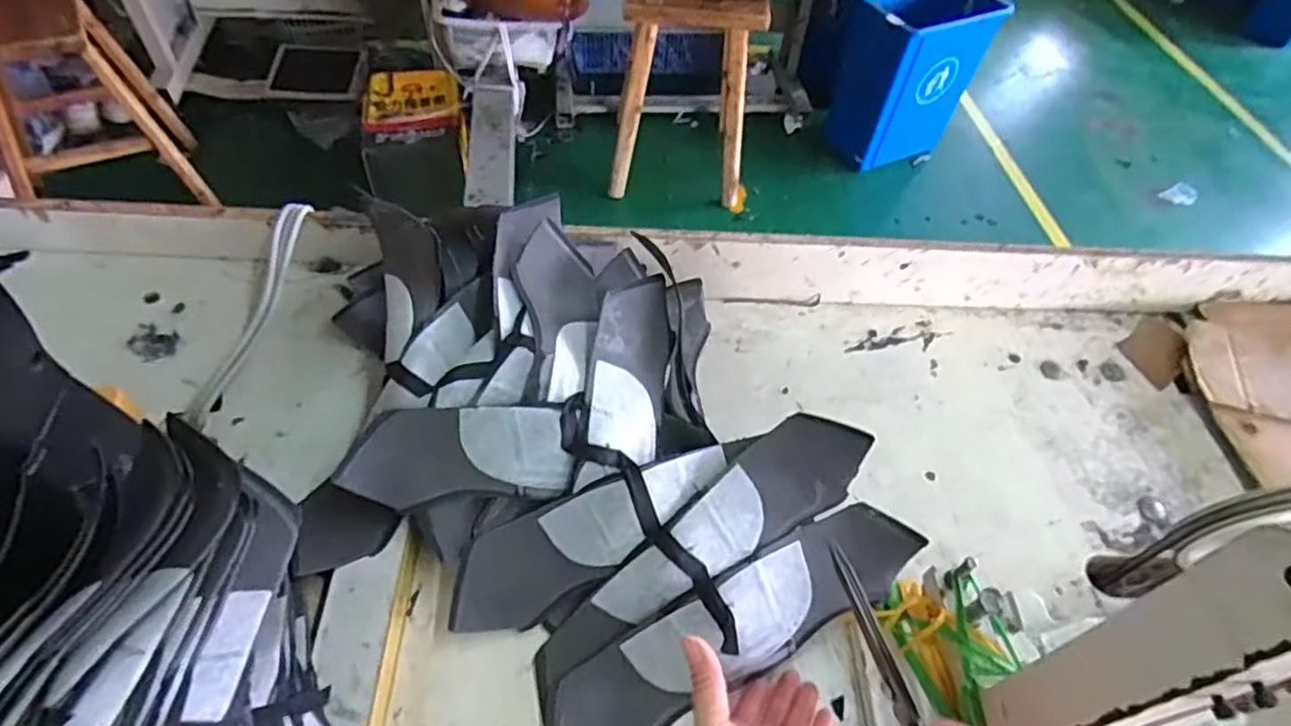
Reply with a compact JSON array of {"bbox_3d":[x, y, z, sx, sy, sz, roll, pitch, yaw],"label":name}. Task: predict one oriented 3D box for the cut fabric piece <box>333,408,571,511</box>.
[{"bbox_3d":[-0.141,0.070,0.521,0.162,0.028,0.073,0,79,1],"label":"cut fabric piece"}]

